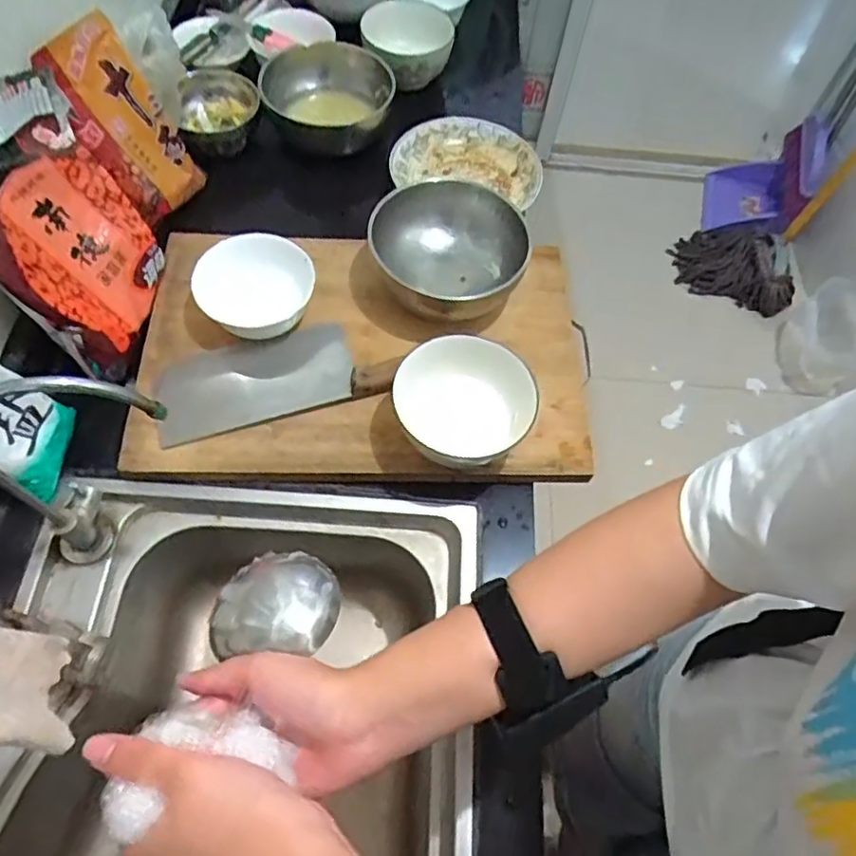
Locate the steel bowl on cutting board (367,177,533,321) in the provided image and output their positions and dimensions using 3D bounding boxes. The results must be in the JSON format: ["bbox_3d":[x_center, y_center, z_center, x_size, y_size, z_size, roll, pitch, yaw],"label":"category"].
[{"bbox_3d":[0.019,-0.188,0.688,0.161,0.076,0.157,2,62,-3],"label":"steel bowl on cutting board"}]

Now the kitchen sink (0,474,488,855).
[{"bbox_3d":[-0.175,0.339,0.562,0.385,0.213,0.535,6,62,-1],"label":"kitchen sink"}]

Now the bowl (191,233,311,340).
[{"bbox_3d":[-0.182,-0.145,0.665,0.123,0.057,0.107,-8,63,-8],"label":"bowl"}]

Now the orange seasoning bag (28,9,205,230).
[{"bbox_3d":[-0.334,-0.334,0.699,0.036,0.196,0.115,13,62,35],"label":"orange seasoning bag"}]

